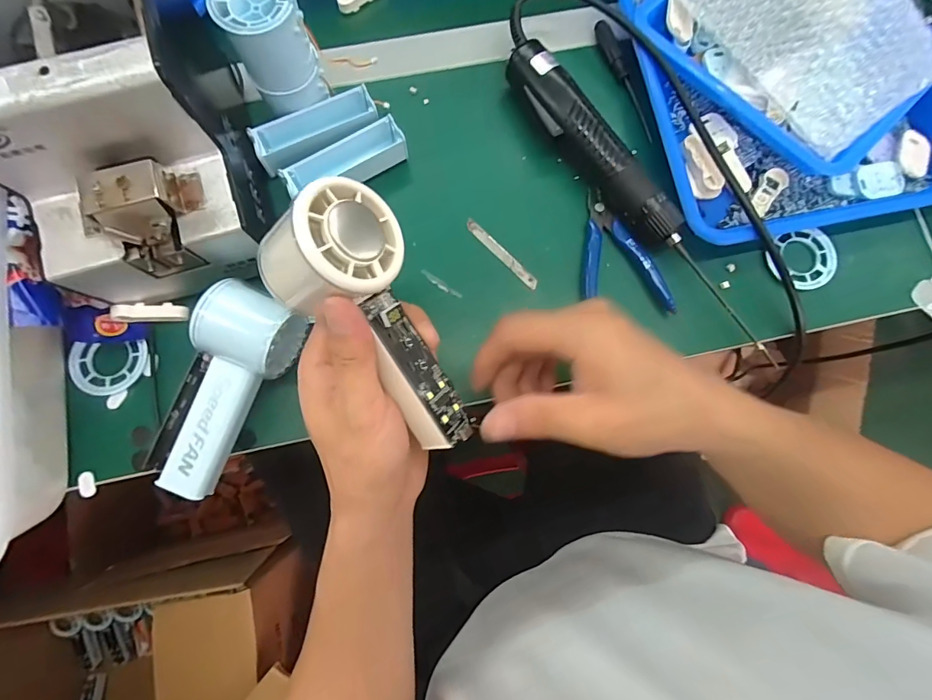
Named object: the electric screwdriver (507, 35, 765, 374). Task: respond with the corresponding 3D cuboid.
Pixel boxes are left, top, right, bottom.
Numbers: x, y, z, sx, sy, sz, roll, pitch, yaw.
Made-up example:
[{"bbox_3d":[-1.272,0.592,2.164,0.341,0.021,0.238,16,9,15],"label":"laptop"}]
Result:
[{"bbox_3d":[0.103,-0.168,0.356,0.035,0.033,0.199,-37,82,-8],"label":"electric screwdriver"}]

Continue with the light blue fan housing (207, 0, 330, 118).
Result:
[{"bbox_3d":[-0.143,-0.224,0.323,0.051,0.084,0.049,-33,82,-7],"label":"light blue fan housing"}]

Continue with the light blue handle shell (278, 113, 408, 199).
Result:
[{"bbox_3d":[-0.098,-0.154,0.355,0.101,0.027,0.026,-30,81,-7],"label":"light blue handle shell"}]

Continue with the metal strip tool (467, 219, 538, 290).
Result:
[{"bbox_3d":[0.030,-0.081,0.364,0.009,0.004,0.079,-43,83,-8],"label":"metal strip tool"}]

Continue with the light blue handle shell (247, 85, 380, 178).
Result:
[{"bbox_3d":[-0.123,-0.182,0.353,0.101,0.020,0.036,-28,81,-6],"label":"light blue handle shell"}]

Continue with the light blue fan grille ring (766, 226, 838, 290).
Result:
[{"bbox_3d":[0.288,-0.079,0.369,0.052,0.006,0.055,-1,76,3],"label":"light blue fan grille ring"}]

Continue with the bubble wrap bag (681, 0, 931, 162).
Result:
[{"bbox_3d":[0.278,-0.279,0.356,0.125,0.014,0.217,-38,85,7],"label":"bubble wrap bag"}]

